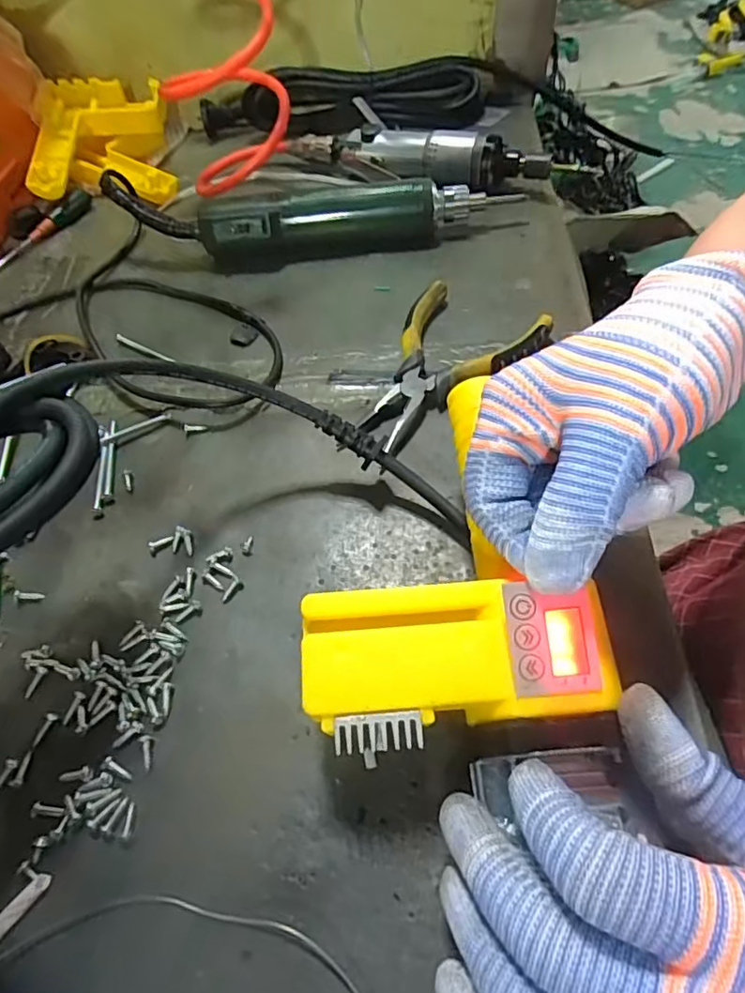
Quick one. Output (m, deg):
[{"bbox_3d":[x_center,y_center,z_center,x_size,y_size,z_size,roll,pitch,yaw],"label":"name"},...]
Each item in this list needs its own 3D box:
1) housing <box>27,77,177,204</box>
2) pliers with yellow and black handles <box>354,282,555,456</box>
[{"bbox_3d":[-0.255,-0.335,0.535,0.124,0.054,0.162,-12,55,-3],"label":"housing"},{"bbox_3d":[0.037,-0.091,0.358,0.133,0.017,0.088,-34,59,-17],"label":"pliers with yellow and black handles"}]

